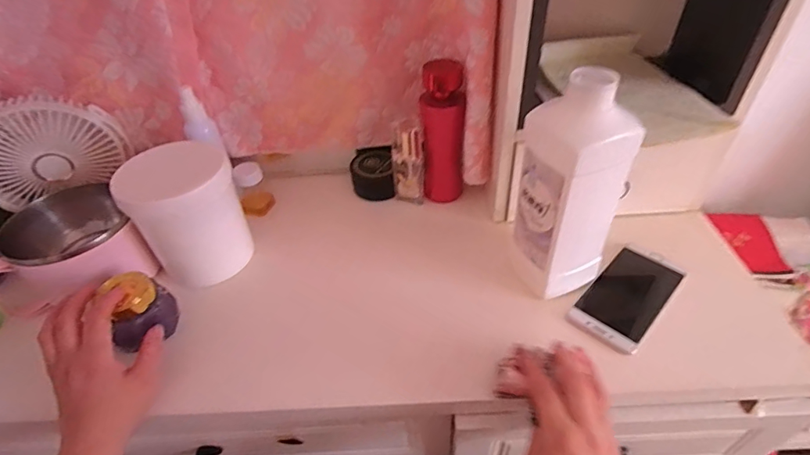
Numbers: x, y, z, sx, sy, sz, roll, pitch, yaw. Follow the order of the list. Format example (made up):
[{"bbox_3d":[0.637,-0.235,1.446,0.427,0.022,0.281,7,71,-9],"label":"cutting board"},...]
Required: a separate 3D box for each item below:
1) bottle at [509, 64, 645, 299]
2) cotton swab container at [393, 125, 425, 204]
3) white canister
[{"bbox_3d":[0.158,-0.036,0.441,0.075,0.234,0.075,-19,44,-15],"label":"bottle"},{"bbox_3d":[0.007,-0.088,0.601,0.038,0.110,0.029,9,44,15],"label":"cotton swab container"},{"bbox_3d":[-0.250,-0.011,0.521,0.107,0.146,0.099,-31,48,-26],"label":"white canister"}]

